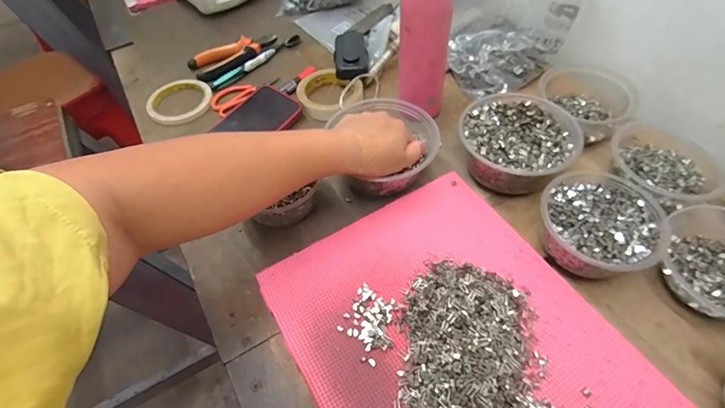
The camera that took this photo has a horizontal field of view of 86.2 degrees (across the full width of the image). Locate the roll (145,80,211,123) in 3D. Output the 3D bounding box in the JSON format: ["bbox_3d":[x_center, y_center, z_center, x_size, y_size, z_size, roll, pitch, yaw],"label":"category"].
[{"bbox_3d":[-0.291,-0.166,0.613,0.097,0.014,0.109,-35,59,-21],"label":"roll"}]

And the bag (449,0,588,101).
[{"bbox_3d":[0.216,-0.269,0.537,0.180,0.188,0.132,24,58,19],"label":"bag"}]

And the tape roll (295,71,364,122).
[{"bbox_3d":[-0.054,-0.166,0.593,0.093,0.028,0.097,-1,54,2],"label":"tape roll"}]

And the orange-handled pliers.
[{"bbox_3d":[-0.218,-0.256,0.665,0.148,0.031,0.068,-32,59,-19],"label":"orange-handled pliers"}]

